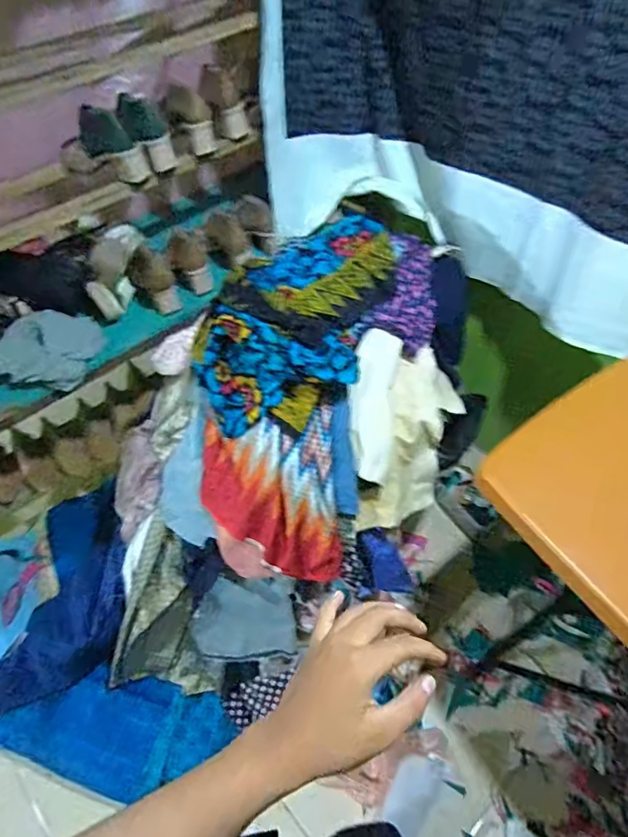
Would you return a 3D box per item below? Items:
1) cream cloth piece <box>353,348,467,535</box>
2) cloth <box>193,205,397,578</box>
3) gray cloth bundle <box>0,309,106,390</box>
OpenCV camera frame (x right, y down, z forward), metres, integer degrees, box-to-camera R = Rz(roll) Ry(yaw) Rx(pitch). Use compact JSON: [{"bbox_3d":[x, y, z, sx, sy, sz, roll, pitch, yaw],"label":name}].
[{"bbox_3d":[0.189,0.044,0.998,0.168,0.347,0.067,13,1,-35],"label":"cream cloth piece"},{"bbox_3d":[-0.054,-0.072,0.966,0.312,0.221,0.693,10,86,10],"label":"cloth"},{"bbox_3d":[-0.553,-0.147,1.106,0.182,0.061,0.177,1,78,-5],"label":"gray cloth bundle"}]

